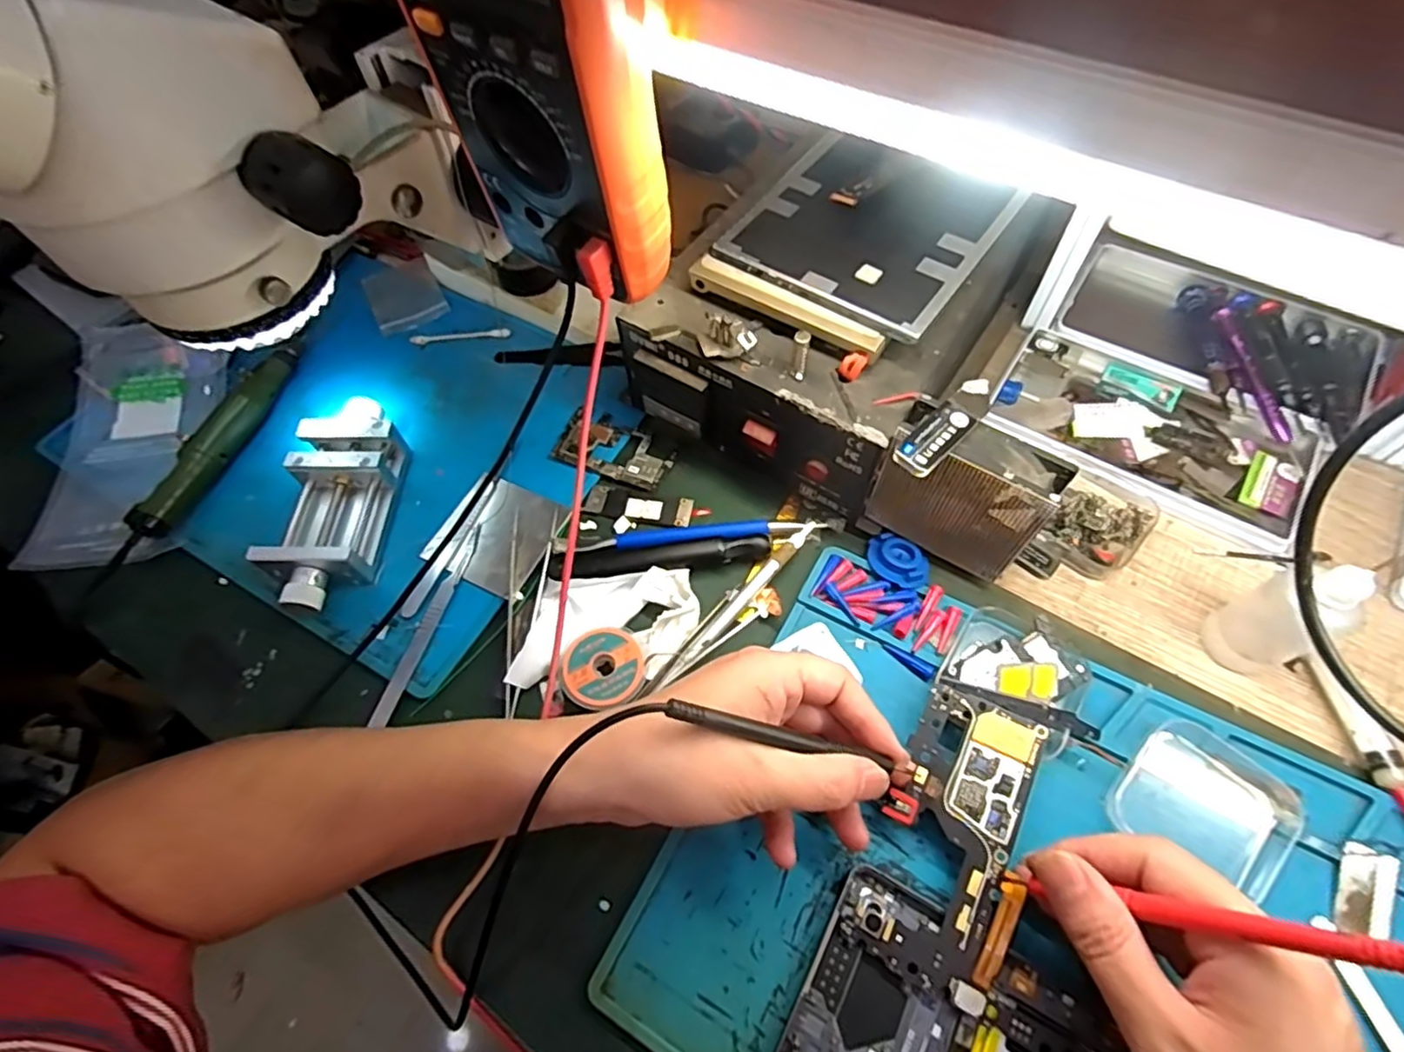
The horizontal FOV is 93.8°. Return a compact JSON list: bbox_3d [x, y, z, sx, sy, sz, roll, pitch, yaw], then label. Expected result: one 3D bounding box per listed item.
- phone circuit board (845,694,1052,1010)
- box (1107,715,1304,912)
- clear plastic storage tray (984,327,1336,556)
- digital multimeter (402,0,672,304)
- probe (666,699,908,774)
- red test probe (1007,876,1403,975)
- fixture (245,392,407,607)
[{"bbox_3d":[0.109,0.137,0.293,0.054,0.011,0.119,21,70,14],"label":"phone circuit board"},{"bbox_3d":[0.229,0.126,0.298,0.065,0.013,0.064,-39,66,-18],"label":"box"},{"bbox_3d":[0.278,-0.061,0.408,0.176,0.016,0.103,30,66,18],"label":"clear plastic storage tray"},{"bbox_3d":[-0.056,-0.165,0.227,0.087,0.166,0.049,34,67,20],"label":"digital multimeter"},{"bbox_3d":[0.044,0.091,0.278,0.128,0.013,0.008,21,57,-26],"label":"probe"},{"bbox_3d":[0.161,0.132,0.224,0.005,0.128,0.008,29,61,-18],"label":"red test probe"},{"bbox_3d":[-0.217,-0.016,0.392,0.054,0.032,0.135,-1,60,2],"label":"fixture"}]

